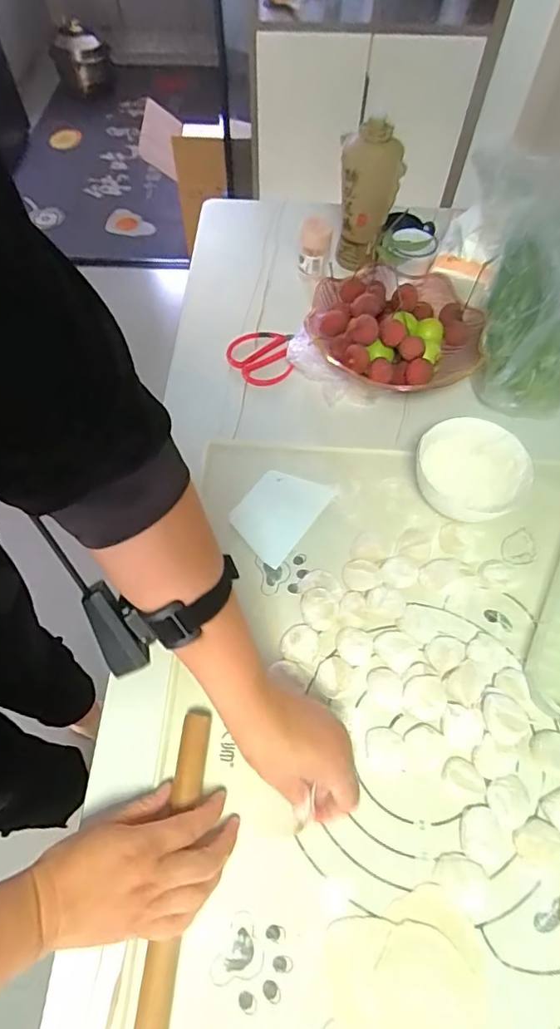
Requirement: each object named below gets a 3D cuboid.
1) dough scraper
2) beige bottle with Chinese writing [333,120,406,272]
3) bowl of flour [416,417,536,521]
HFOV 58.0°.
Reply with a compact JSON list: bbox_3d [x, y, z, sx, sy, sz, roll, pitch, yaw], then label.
[{"bbox_3d":[-0.003,-0.005,0.614,0.085,0.004,0.119,35,66,12],"label":"dough scraper"},{"bbox_3d":[0.126,-0.457,0.744,0.076,0.195,0.061,2,61,1],"label":"beige bottle with Chinese writing"},{"bbox_3d":[0.224,-0.043,0.598,0.127,0.066,0.115,18,63,9],"label":"bowl of flour"}]

